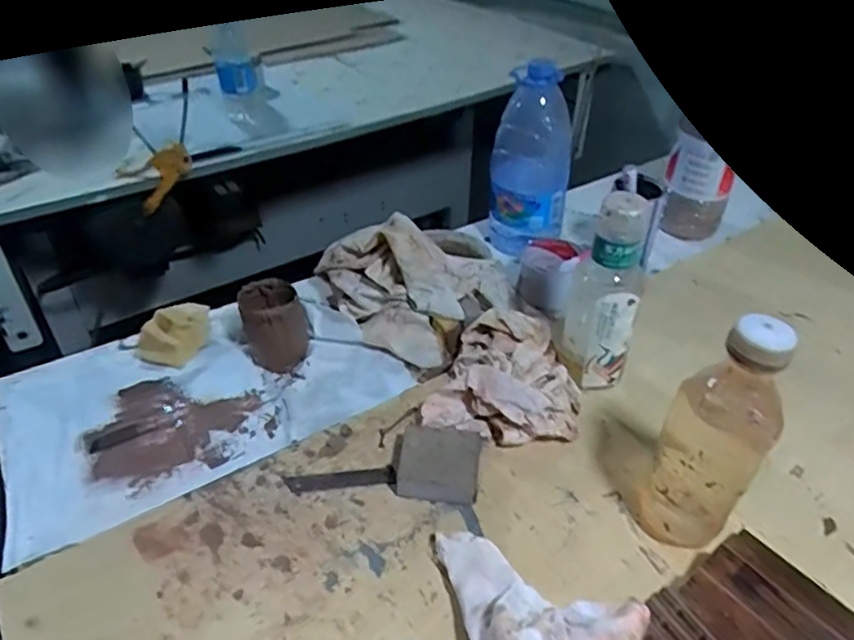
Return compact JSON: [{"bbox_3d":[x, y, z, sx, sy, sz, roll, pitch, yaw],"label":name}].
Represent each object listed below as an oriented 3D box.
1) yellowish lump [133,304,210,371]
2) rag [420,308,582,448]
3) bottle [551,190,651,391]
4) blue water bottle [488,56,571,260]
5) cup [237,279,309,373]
[{"bbox_3d":[-0.278,0.011,0.718,0.061,0.040,0.085,10,40,11],"label":"yellowish lump"},{"bbox_3d":[0.087,0.049,0.651,0.136,0.051,0.159,12,41,13],"label":"rag"},{"bbox_3d":[0.165,-0.022,0.618,0.070,0.206,0.055,12,41,13],"label":"bottle"},{"bbox_3d":[0.132,-0.193,0.835,0.094,0.245,0.081,5,40,5],"label":"blue water bottle"},{"bbox_3d":[-0.164,0.005,0.702,0.064,0.080,0.064,1,39,0],"label":"cup"}]

